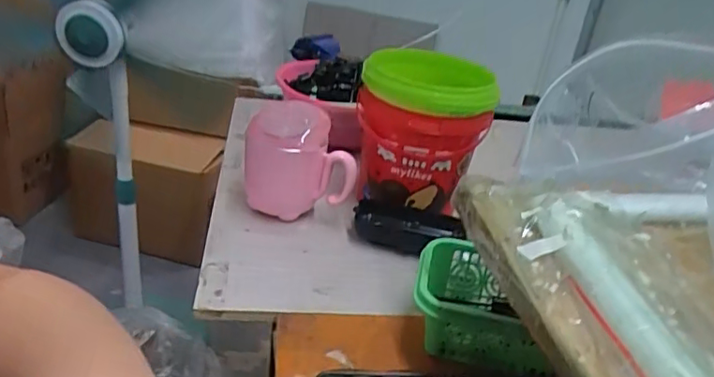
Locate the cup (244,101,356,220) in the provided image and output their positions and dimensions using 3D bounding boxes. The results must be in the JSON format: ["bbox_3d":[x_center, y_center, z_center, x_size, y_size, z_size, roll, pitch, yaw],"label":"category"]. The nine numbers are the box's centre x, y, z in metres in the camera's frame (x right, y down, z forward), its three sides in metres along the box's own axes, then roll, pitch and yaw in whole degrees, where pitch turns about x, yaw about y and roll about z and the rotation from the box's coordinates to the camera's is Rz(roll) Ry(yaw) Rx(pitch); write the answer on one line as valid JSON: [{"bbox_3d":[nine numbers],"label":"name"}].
[{"bbox_3d":[-0.057,-0.025,0.565,0.103,0.100,0.066,5,27,-7],"label":"cup"}]

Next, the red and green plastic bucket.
[{"bbox_3d":[0.065,-0.058,0.590,0.120,0.146,0.126,4,30,-2],"label":"red and green plastic bucket"}]

